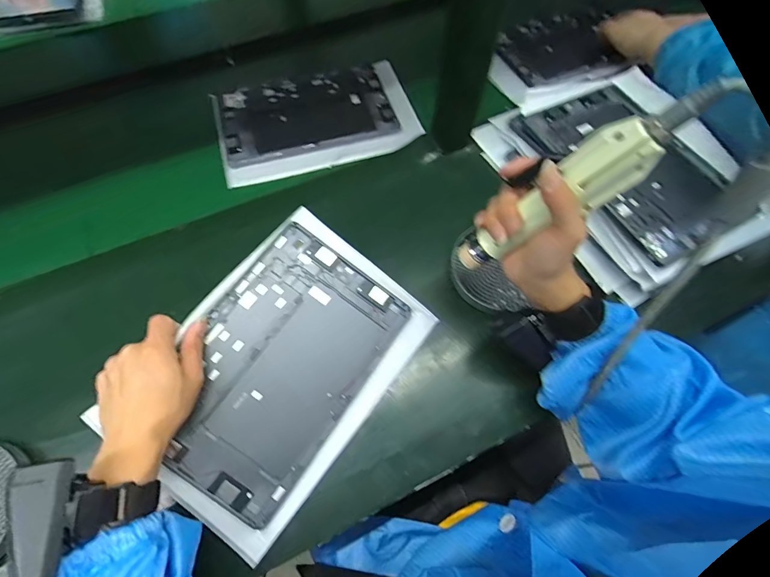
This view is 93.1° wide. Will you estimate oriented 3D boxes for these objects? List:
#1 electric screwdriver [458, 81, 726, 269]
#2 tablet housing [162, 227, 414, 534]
[{"bbox_3d":[0.135,-0.069,0.290,0.037,0.199,0.034,12,60,-30],"label":"electric screwdriver"},{"bbox_3d":[-0.106,0.074,0.368,0.162,0.006,0.251,36,73,-2],"label":"tablet housing"}]

